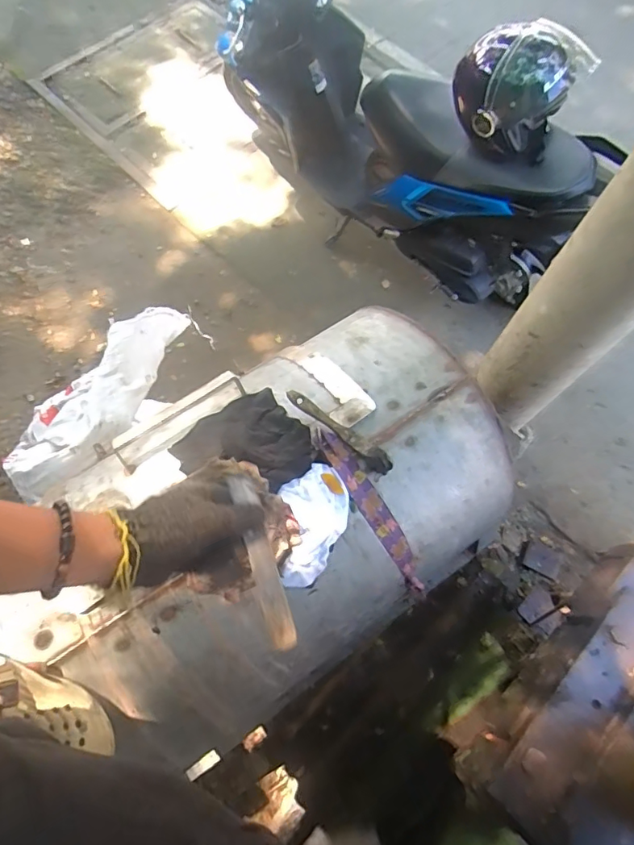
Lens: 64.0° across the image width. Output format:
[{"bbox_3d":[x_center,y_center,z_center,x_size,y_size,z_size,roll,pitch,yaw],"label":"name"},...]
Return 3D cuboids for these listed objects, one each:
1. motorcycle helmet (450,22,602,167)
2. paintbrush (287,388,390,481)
[{"bbox_3d":[0.532,-0.898,1.378,0.312,0.253,0.286,14,70,3],"label":"motorcycle helmet"},{"bbox_3d":[0.034,0.011,0.724,0.178,0.009,0.036,43,76,1],"label":"paintbrush"}]

